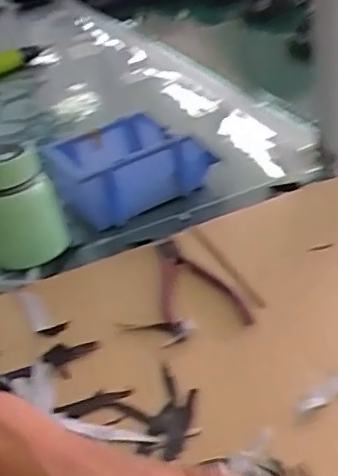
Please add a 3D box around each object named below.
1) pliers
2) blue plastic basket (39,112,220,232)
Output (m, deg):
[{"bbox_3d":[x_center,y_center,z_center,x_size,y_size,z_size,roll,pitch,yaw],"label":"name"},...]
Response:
[{"bbox_3d":[0.018,0.036,0.554,0.068,0.007,0.149,-16,33,-8],"label":"pliers"},{"bbox_3d":[-0.048,-0.084,0.725,0.177,0.078,0.115,-25,37,-20],"label":"blue plastic basket"}]

